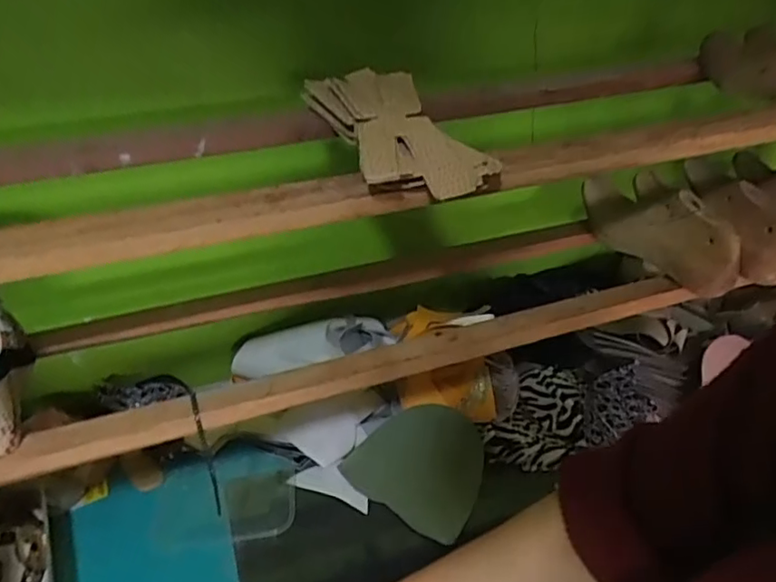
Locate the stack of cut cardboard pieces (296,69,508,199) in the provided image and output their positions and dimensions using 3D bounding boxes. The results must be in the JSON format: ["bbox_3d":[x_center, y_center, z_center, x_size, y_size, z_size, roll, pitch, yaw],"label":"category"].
[{"bbox_3d":[0.002,-0.149,0.524,0.102,0.041,0.251,-12,36,-17],"label":"stack of cut cardboard pieces"}]

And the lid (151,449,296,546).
[{"bbox_3d":[-0.204,0.259,0.737,0.169,0.020,0.125,-3,35,-5],"label":"lid"}]

